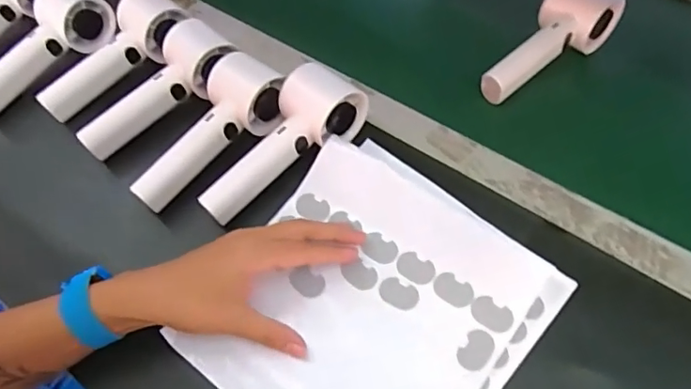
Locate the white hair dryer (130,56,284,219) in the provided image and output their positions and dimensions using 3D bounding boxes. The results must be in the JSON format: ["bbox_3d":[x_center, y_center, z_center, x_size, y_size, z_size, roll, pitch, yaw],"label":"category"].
[{"bbox_3d":[-0.119,-0.050,0.447,0.064,0.044,0.153,34,77,23],"label":"white hair dryer"}]

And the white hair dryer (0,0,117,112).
[{"bbox_3d":[-0.311,-0.145,0.530,0.069,0.048,0.161,37,78,24],"label":"white hair dryer"}]

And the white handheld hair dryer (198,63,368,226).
[{"bbox_3d":[-0.056,-0.042,0.437,0.153,0.052,0.055,-44,63,-6],"label":"white handheld hair dryer"}]

